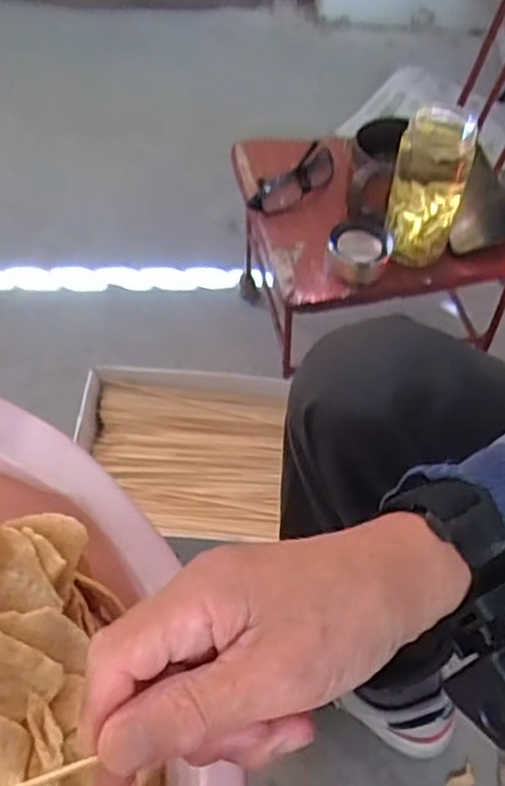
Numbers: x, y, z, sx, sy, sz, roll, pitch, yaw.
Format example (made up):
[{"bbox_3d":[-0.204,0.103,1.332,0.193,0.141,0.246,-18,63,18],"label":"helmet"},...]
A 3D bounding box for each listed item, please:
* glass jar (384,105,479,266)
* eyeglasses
[{"bbox_3d":[0.182,-0.212,0.736,0.071,0.148,0.071,2,54,-3],"label":"glass jar"},{"bbox_3d":[0.049,-0.241,0.813,0.042,0.029,0.141,31,58,17],"label":"eyeglasses"}]

